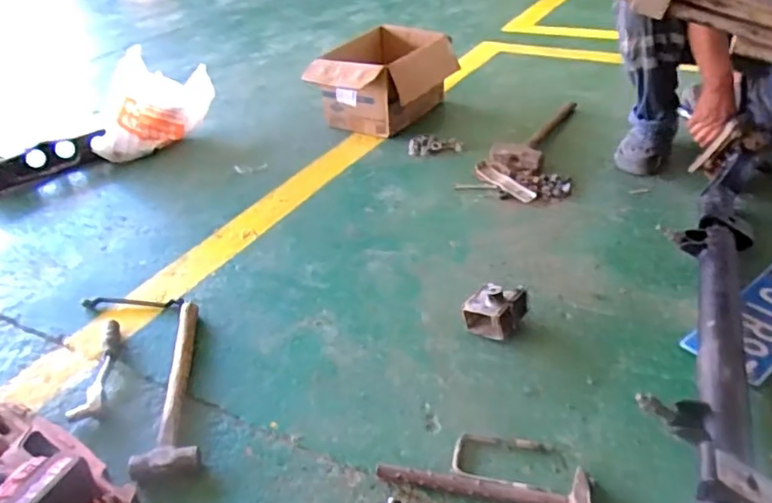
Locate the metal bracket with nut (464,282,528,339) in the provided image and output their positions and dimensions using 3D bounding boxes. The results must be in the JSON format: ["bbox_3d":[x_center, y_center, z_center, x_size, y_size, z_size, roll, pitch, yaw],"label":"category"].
[{"bbox_3d":[0.211,0.107,1.145,0.103,0.078,0.099,18,42,29],"label":"metal bracket with nut"}]

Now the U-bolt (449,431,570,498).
[{"bbox_3d":[0.184,0.316,0.901,0.164,0.017,0.094,4,37,13],"label":"U-bolt"}]

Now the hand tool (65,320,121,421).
[{"bbox_3d":[-0.539,0.221,1.125,0.047,0.025,0.237,-6,36,-1],"label":"hand tool"}]

